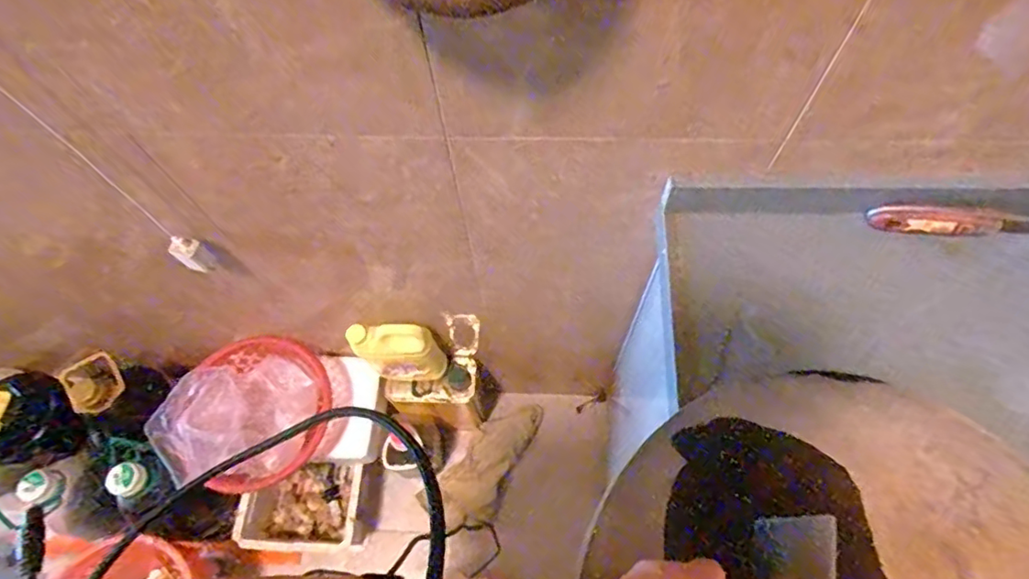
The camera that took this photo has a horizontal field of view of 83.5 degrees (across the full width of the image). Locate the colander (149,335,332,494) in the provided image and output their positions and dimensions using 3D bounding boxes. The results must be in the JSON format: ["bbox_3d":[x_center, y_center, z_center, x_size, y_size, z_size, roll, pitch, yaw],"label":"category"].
[{"bbox_3d":[-0.486,0.230,1.059,0.284,0.126,0.261,-1,65,2],"label":"colander"}]

